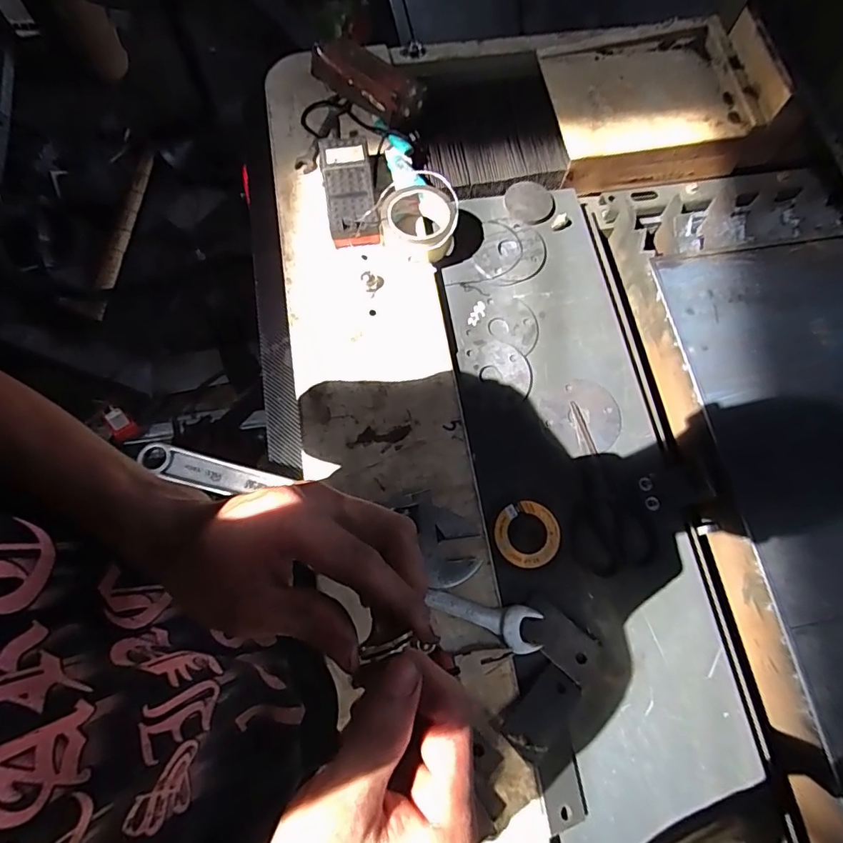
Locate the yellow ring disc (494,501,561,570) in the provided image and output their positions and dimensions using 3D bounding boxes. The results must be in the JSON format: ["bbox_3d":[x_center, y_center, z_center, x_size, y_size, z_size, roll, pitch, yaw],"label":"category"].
[{"bbox_3d":[0.133,0.142,0.638,0.079,0.008,0.080,0,72,-1],"label":"yellow ring disc"}]

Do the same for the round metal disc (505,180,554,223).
[{"bbox_3d":[0.168,-0.345,0.795,0.070,0.008,0.086,7,72,1],"label":"round metal disc"}]

